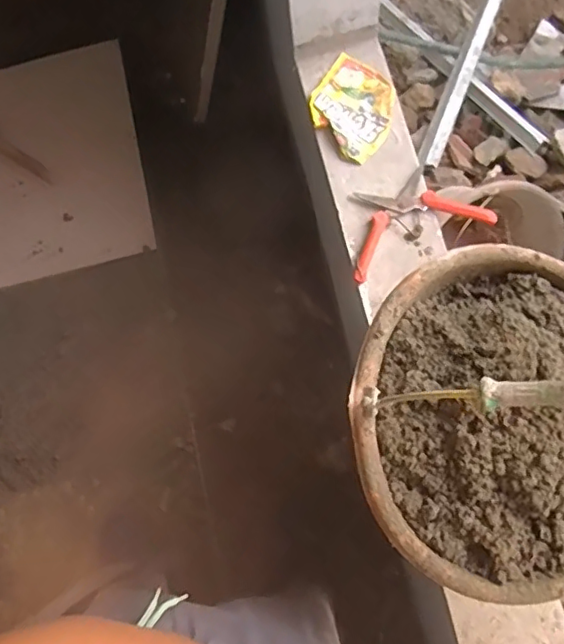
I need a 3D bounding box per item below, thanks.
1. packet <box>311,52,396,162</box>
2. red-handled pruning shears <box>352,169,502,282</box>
[{"bbox_3d":[0.098,-0.294,0.773,0.119,0.019,0.129,34,81,12],"label":"packet"},{"bbox_3d":[0.160,-0.138,0.726,0.185,0.032,0.112,-24,75,-1],"label":"red-handled pruning shears"}]

